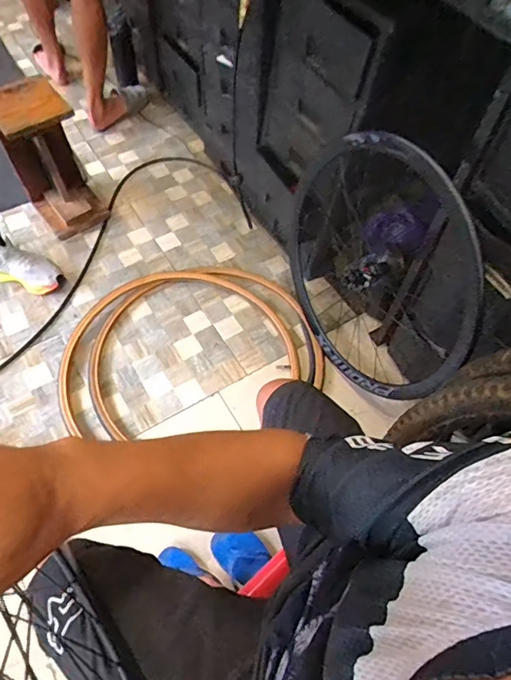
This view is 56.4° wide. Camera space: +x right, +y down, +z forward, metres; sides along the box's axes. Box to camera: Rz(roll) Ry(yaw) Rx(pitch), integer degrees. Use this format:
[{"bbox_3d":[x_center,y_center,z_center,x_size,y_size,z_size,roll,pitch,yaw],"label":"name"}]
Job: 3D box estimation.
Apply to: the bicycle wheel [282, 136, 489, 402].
[{"bbox_3d":[0.274,-0.183,1.156,0.178,0.601,0.647,-24,63,-16],"label":"bicycle wheel"}]

